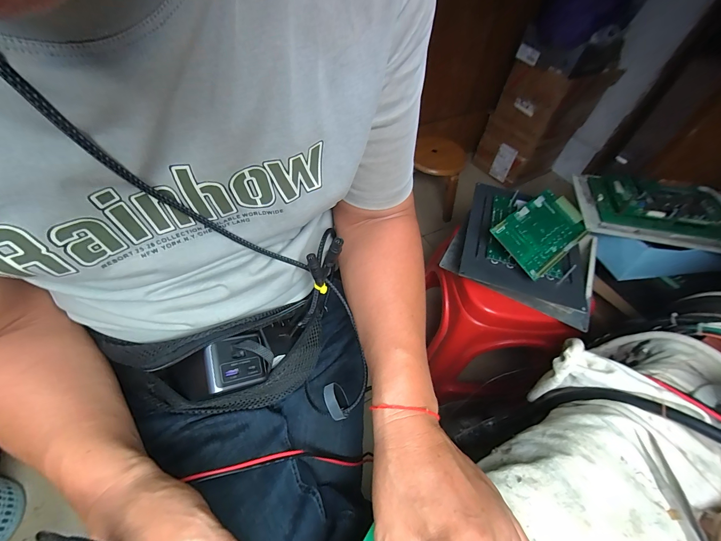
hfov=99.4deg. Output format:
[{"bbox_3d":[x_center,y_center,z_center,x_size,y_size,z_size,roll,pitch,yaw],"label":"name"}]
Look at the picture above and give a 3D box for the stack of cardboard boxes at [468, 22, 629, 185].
[{"bbox_3d":[0.782,-0.680,1.365,0.288,0.587,0.326,-20,56,-18],"label":"stack of cardboard boxes"}]

